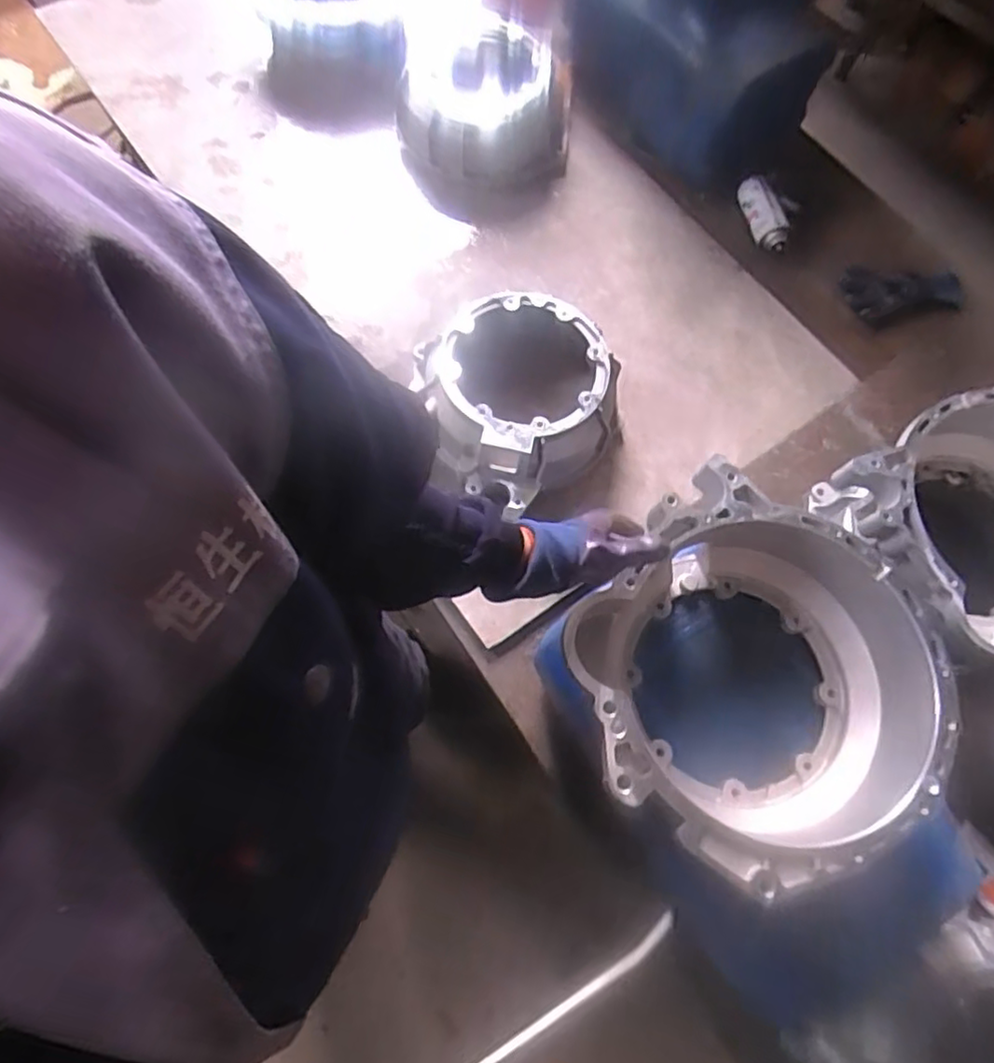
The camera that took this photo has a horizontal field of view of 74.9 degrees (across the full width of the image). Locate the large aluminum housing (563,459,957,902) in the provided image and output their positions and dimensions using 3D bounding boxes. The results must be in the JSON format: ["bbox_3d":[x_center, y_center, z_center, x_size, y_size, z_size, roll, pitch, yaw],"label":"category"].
[{"bbox_3d":[0.243,0.139,0.633,0.317,0.150,0.321,0,77,0],"label":"large aluminum housing"}]

